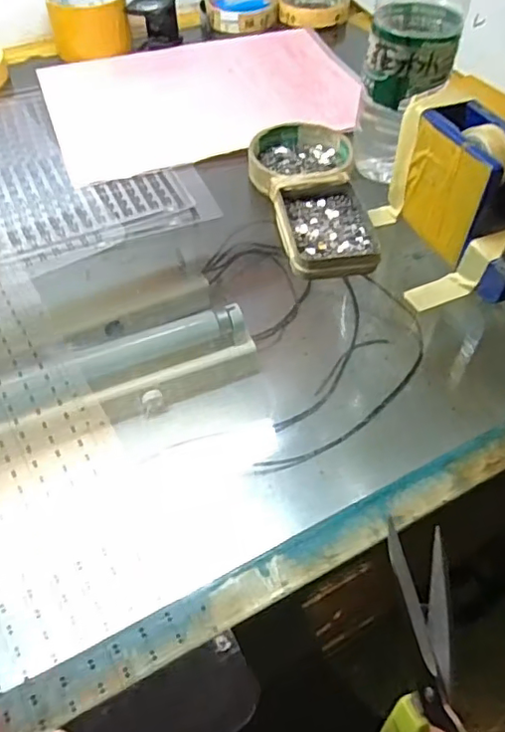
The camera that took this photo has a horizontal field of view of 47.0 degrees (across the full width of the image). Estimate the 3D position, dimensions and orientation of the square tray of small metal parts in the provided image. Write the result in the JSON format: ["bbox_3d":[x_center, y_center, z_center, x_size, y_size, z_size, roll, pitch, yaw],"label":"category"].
[{"bbox_3d":[0.052,-0.100,0.416,0.066,0.015,0.089,-7,51,-5],"label":"square tray of small metal parts"}]

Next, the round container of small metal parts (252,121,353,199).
[{"bbox_3d":[0.038,-0.166,0.469,0.081,0.020,0.081,0,50,0],"label":"round container of small metal parts"}]

